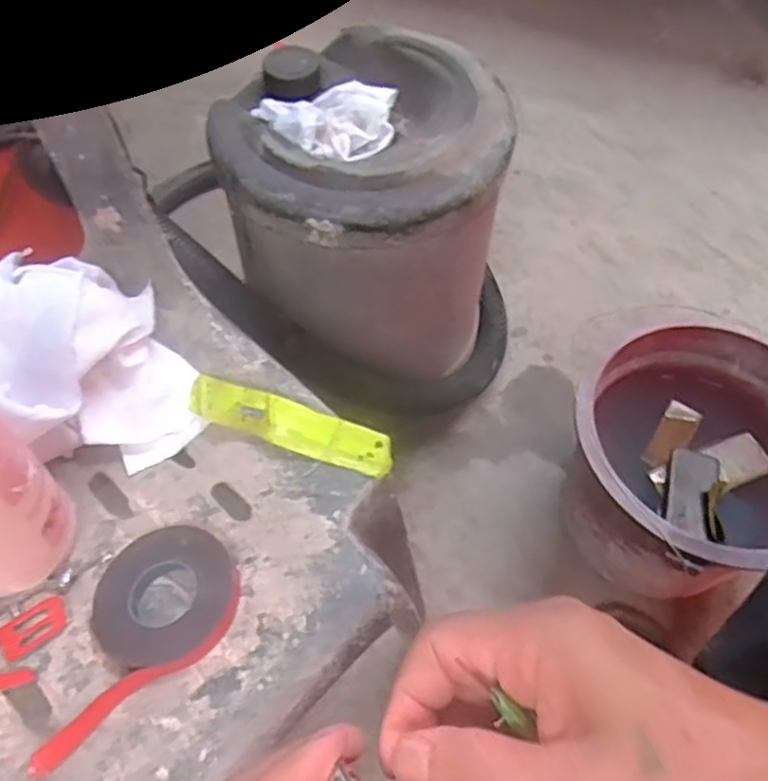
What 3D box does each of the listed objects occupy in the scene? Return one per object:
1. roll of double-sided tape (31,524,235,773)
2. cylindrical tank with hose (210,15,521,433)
[{"bbox_3d":[-0.146,0.133,0.398,0.132,0.015,0.080,-34,64,-22],"label":"roll of double-sided tape"},{"bbox_3d":[-0.004,-0.161,0.801,0.289,0.350,0.267,22,58,13],"label":"cylindrical tank with hose"}]

